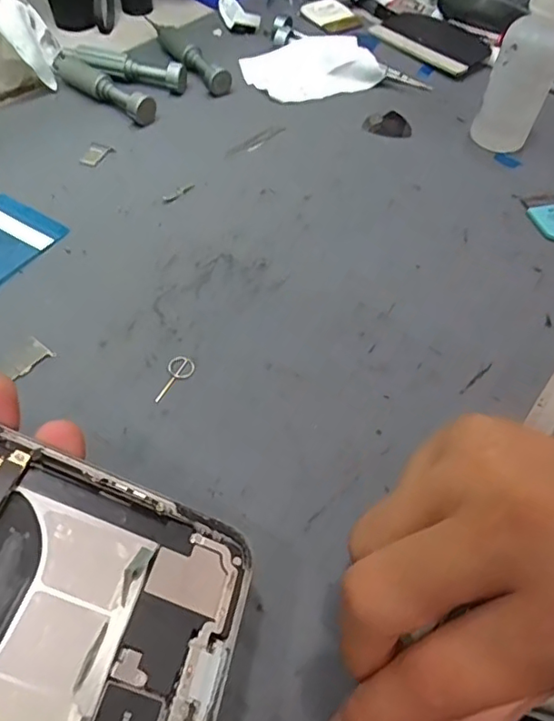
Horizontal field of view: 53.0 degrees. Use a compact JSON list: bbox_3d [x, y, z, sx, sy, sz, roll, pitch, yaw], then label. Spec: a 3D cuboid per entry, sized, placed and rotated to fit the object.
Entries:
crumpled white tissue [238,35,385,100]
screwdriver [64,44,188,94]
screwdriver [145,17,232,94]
[{"bbox_3d":[0.022,-0.206,0.384,0.080,0.015,0.059,-21,59,-18],"label":"crumpled white tissue"},{"bbox_3d":[-0.100,-0.192,0.364,0.081,0.013,0.015,16,55,7],"label":"screwdriver"},{"bbox_3d":[-0.067,-0.216,0.386,0.013,0.015,0.105,-30,62,-23],"label":"screwdriver"}]

